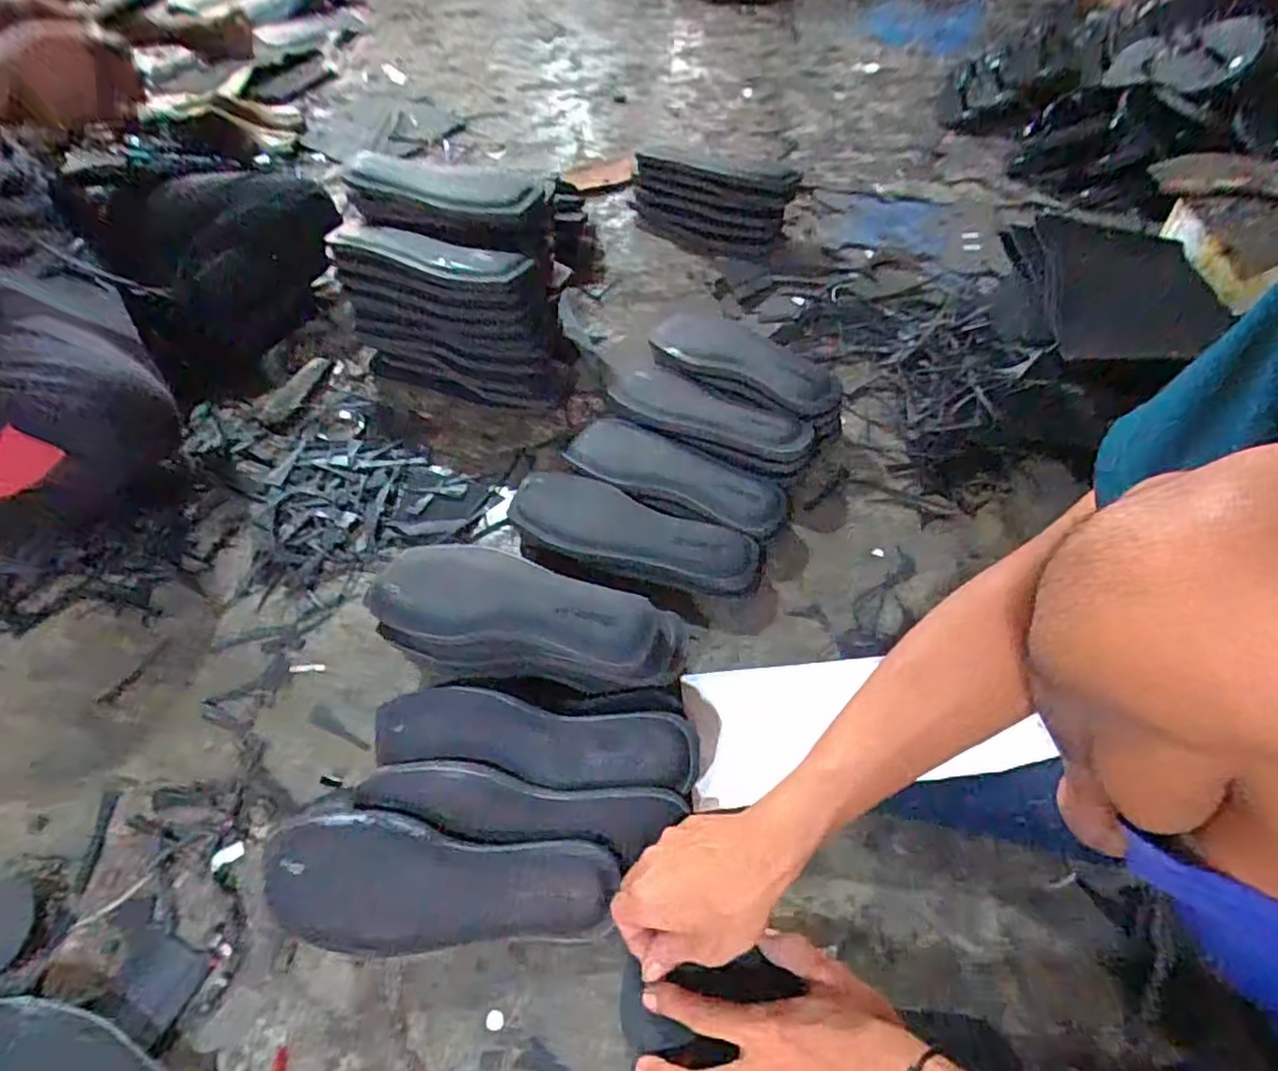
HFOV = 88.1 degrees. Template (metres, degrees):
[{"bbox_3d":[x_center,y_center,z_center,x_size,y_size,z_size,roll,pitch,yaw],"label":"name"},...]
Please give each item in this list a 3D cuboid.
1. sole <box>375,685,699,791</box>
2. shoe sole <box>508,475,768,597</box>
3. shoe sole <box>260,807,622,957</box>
[{"bbox_3d":[-0.078,0.154,0.499,0.239,0.009,0.059,6,73,5],"label":"sole"},{"bbox_3d":[-0.007,-0.006,0.653,0.254,0.022,0.086,16,55,13],"label":"shoe sole"},{"bbox_3d":[-0.134,0.241,0.453,0.230,0.010,0.086,5,80,-3],"label":"shoe sole"}]

